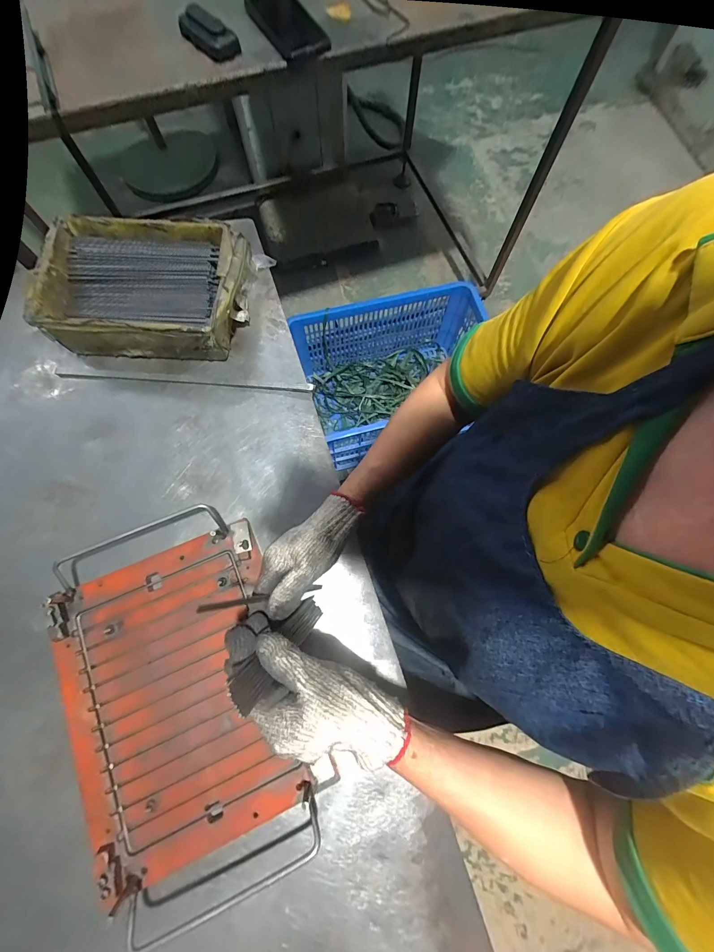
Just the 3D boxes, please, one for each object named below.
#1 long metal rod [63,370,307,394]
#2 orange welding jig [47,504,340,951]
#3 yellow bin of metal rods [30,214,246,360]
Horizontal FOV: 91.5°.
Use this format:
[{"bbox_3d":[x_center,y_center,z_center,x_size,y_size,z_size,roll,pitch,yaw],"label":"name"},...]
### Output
[{"bbox_3d":[-0.246,-0.136,0.499,0.367,0.005,0.011,3,75,0],"label":"long metal rod"},{"bbox_3d":[-0.189,0.234,0.386,0.244,0.034,0.373,-22,77,-6],"label":"orange welding jig"},{"bbox_3d":[-0.291,-0.264,0.493,0.257,0.073,0.182,3,75,0],"label":"yellow bin of metal rods"}]

